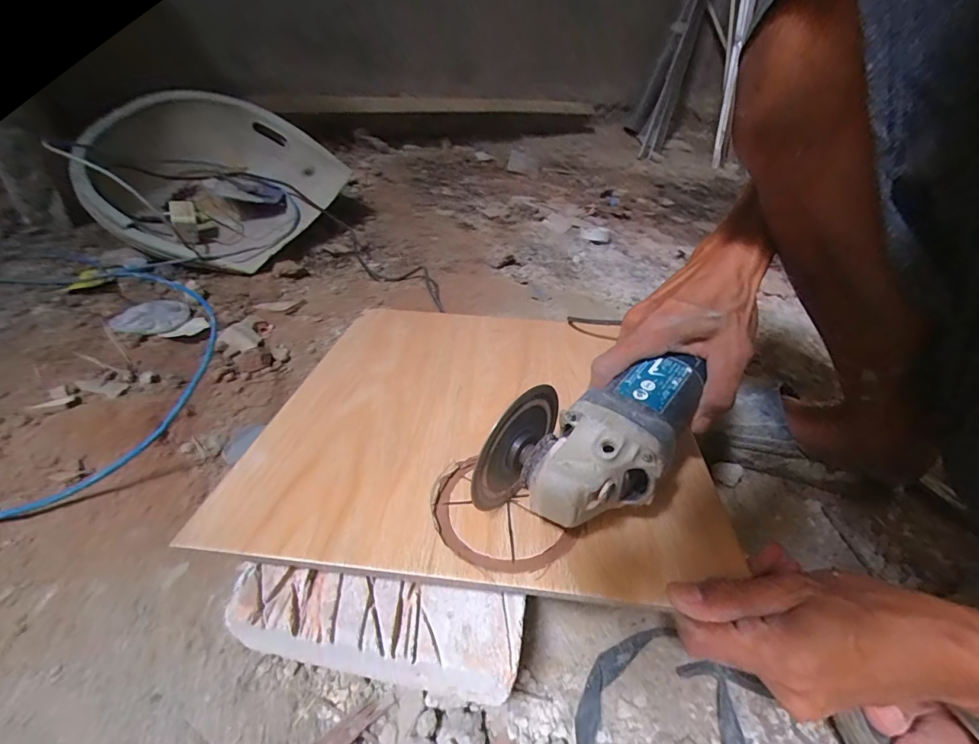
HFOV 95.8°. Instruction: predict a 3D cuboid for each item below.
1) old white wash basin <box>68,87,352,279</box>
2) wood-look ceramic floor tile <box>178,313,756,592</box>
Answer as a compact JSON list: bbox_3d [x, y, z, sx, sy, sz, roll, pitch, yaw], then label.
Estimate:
[{"bbox_3d":[-0.525,-0.382,0.881,0.432,0.237,0.379,-6,40,-17],"label":"old white wash basin"},{"bbox_3d":[-0.003,0.030,0.449,0.385,0.008,0.372,5,33,4],"label":"wood-look ceramic floor tile"}]

